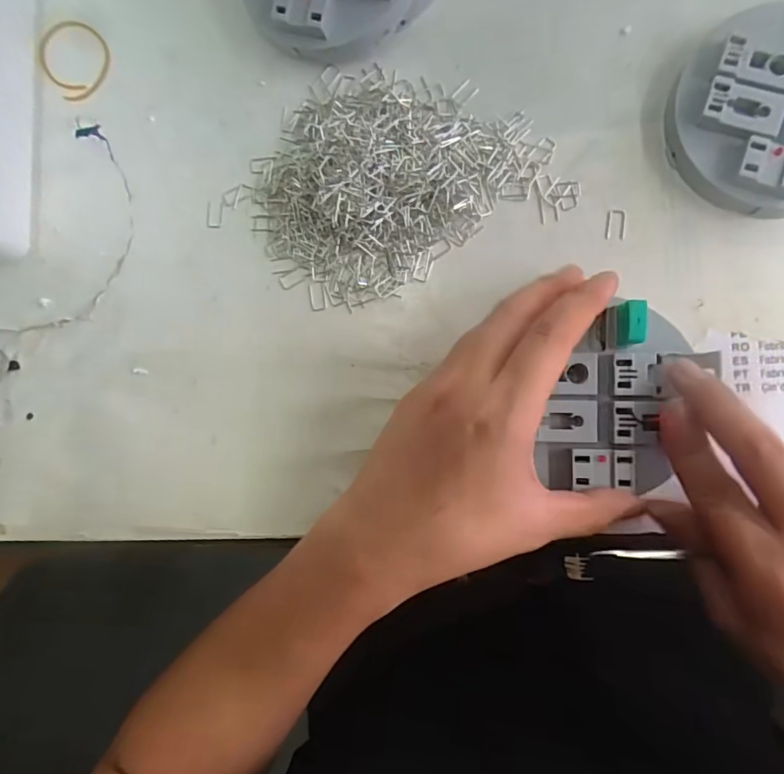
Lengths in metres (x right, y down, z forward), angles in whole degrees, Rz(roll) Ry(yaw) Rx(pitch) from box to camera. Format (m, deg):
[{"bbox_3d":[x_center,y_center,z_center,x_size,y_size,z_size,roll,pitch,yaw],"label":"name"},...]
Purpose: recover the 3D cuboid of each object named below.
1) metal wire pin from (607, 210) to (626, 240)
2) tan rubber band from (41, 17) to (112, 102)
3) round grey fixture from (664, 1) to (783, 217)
[{"bbox_3d":[0.121,-0.087,0.272,0.010,0.004,0.016,5,90,8],"label":"metal wire pin"},{"bbox_3d":[-0.192,-0.200,0.306,0.040,0.005,0.051,-38,84,2],"label":"tan rubber band"},{"bbox_3d":[0.198,-0.140,0.255,0.105,0.025,0.099,-14,85,5],"label":"round grey fixture"}]

